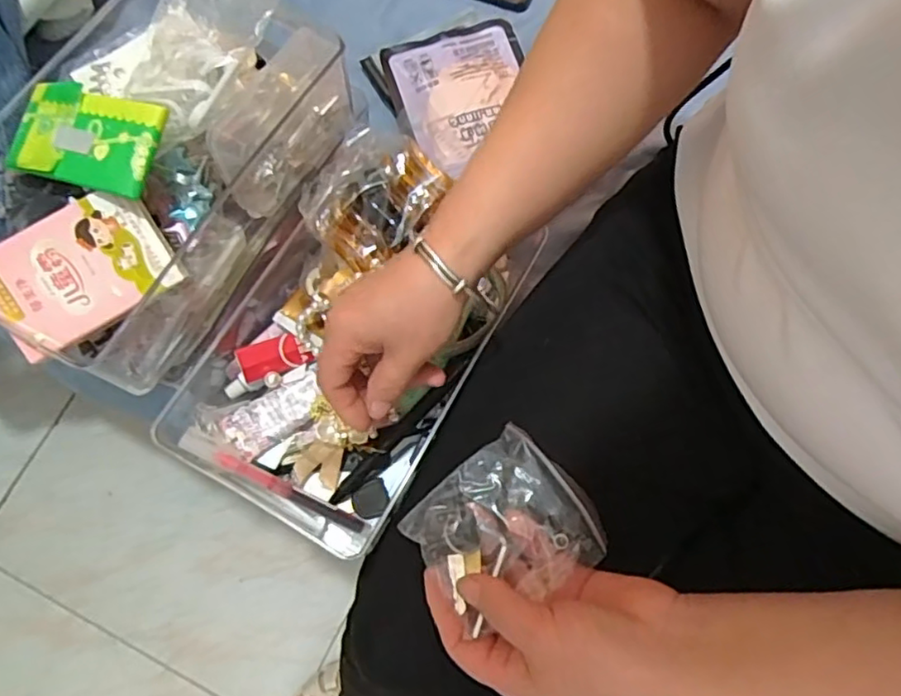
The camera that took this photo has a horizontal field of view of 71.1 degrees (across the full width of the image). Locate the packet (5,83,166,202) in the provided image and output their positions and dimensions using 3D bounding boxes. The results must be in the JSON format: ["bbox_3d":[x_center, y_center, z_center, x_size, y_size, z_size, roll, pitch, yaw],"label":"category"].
[{"bbox_3d":[-0.204,-0.117,0.350,0.099,0.009,0.053,16,87,17],"label":"packet"}]

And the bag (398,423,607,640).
[{"bbox_3d":[0.030,0.098,0.344,0.088,0.017,0.081,-39,78,-9],"label":"bag"}]

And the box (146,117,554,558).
[{"bbox_3d":[-0.070,-0.005,0.433,0.161,0.081,0.245,31,77,8],"label":"box"}]

